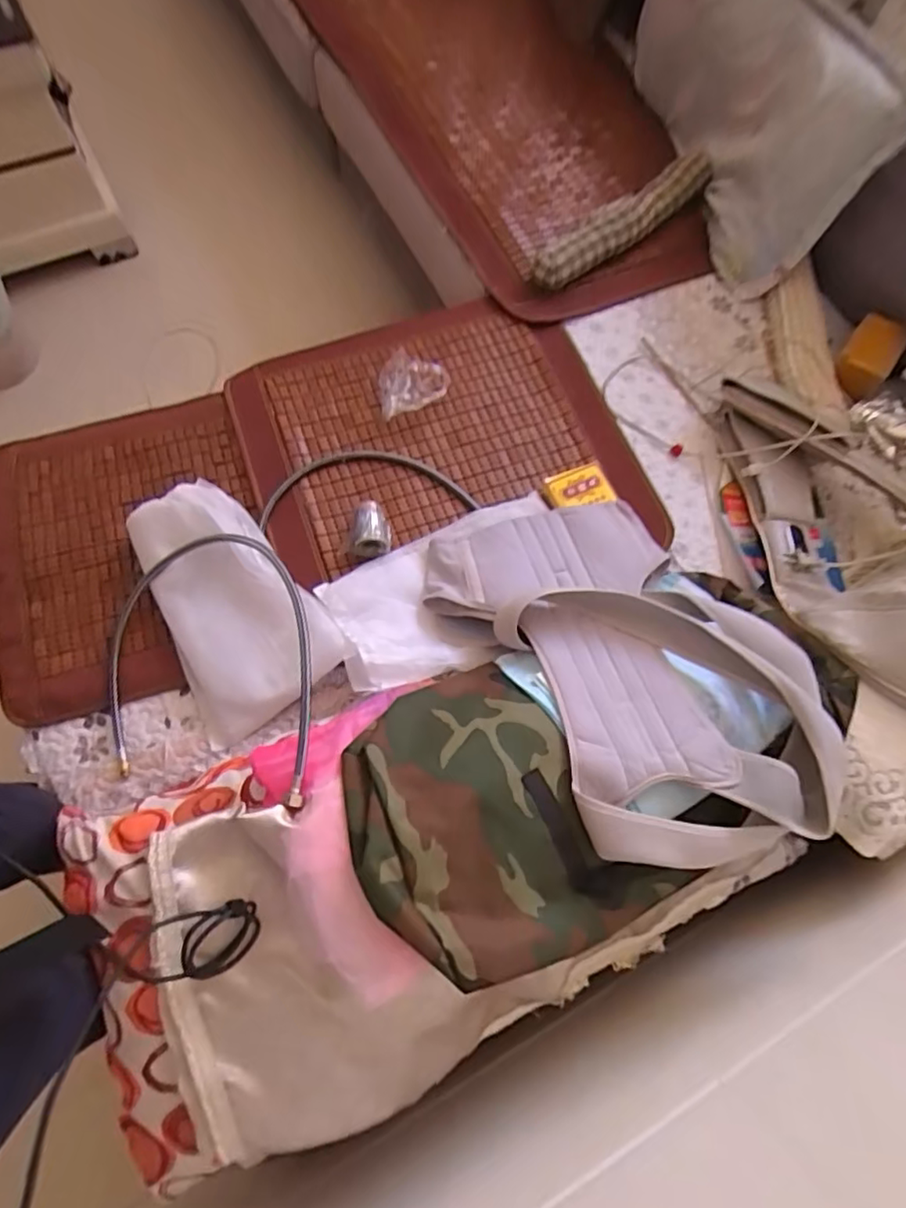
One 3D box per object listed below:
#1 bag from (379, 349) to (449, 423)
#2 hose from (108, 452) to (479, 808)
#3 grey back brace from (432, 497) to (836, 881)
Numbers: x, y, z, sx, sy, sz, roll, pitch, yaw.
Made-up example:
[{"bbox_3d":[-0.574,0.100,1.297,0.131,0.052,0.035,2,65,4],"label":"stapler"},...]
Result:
[{"bbox_3d":[-0.064,-0.365,0.980,0.110,0.041,0.133,-4,71,-6],"label":"bag"},{"bbox_3d":[-0.234,-0.042,0.788,0.375,0.151,0.569,25,70,4],"label":"hose"},{"bbox_3d":[0.208,0.055,0.756,0.331,0.143,0.529,-27,75,-13],"label":"grey back brace"}]

